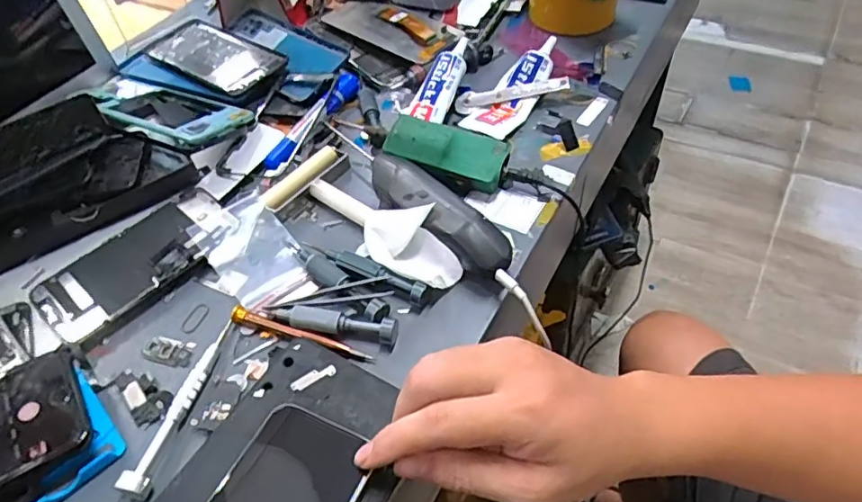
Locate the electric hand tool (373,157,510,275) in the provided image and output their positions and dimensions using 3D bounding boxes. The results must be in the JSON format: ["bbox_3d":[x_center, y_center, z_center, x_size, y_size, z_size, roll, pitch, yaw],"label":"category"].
[{"bbox_3d":[0.003,-0.030,0.428,0.036,0.030,0.140,-37,56,-24],"label":"electric hand tool"}]

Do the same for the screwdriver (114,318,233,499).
[{"bbox_3d":[-0.154,0.092,0.353,0.013,0.011,0.117,8,51,12],"label":"screwdriver"}]

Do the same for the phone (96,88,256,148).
[{"bbox_3d":[-0.235,-0.125,0.519,0.127,0.015,0.085,17,36,16],"label":"phone"}]

